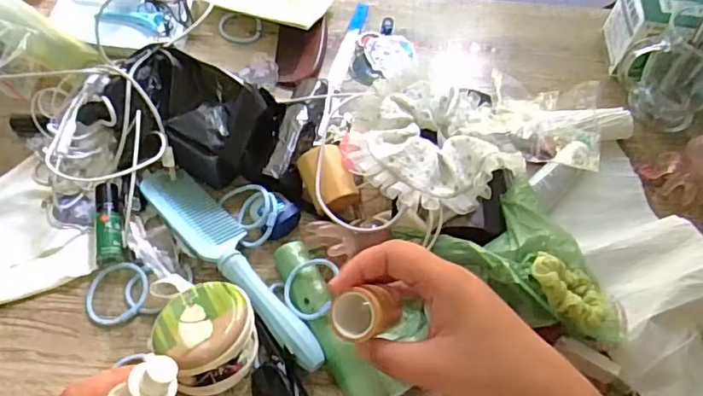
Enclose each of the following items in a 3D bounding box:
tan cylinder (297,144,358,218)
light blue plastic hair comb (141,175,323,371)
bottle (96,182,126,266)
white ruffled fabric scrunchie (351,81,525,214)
[{"bbox_3d":[-0.019,-0.014,0.466,0.042,0.034,0.055,-17,61,-14],"label":"tan cylinder"},{"bbox_3d":[-0.091,0.046,0.432,0.042,0.011,0.211,-38,68,-24],"label":"light blue plastic hair comb"},{"bbox_3d":[-0.198,0.020,0.452,0.023,0.016,0.071,-9,59,-10],"label":"bottle"},{"bbox_3d":[0.073,-0.047,0.481,0.145,0.061,0.147,13,58,4],"label":"white ruffled fabric scrunchie"}]

